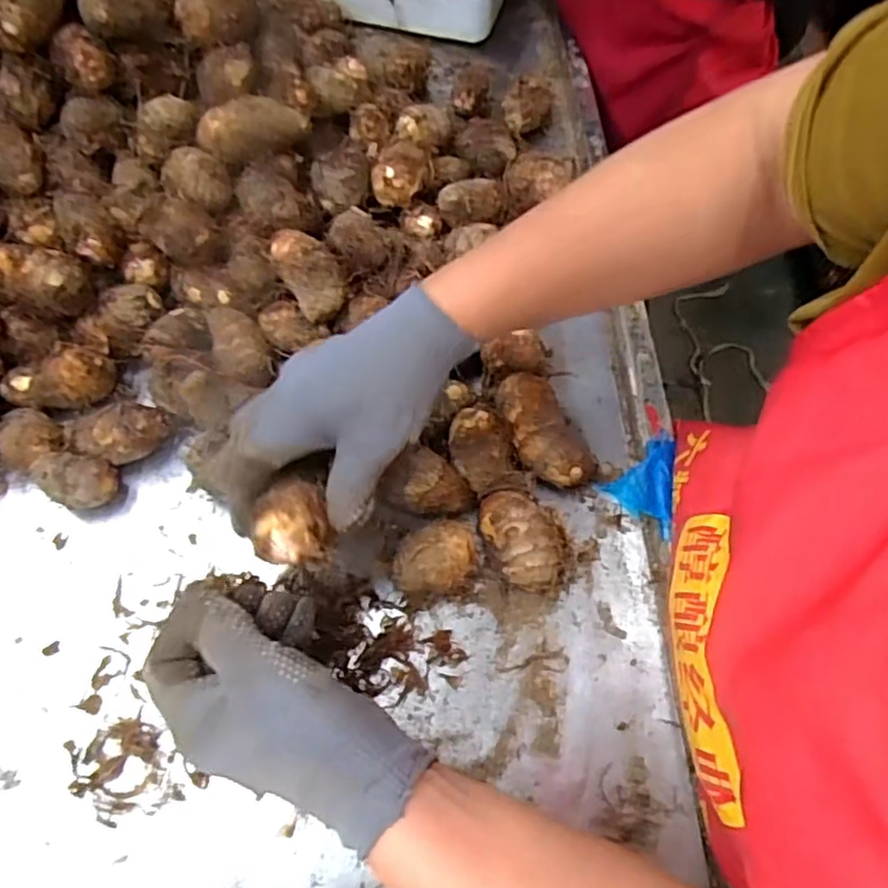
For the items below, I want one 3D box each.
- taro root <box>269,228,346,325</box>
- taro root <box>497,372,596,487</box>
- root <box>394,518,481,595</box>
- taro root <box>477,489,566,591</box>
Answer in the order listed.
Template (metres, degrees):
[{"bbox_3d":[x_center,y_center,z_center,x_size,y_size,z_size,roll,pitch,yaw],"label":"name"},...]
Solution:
[{"bbox_3d":[-0.095,-0.120,0.468,0.040,0.041,0.068,-25,67,-16],"label":"taro root"},{"bbox_3d":[0.064,-0.006,0.443,0.040,0.033,0.084,-23,66,-15],"label":"taro root"},{"bbox_3d":[-0.005,0.072,0.404,0.049,0.036,0.041,-4,63,-6],"label":"root"},{"bbox_3d":[0.050,0.060,0.411,0.044,0.041,0.064,-25,67,-16],"label":"taro root"}]

